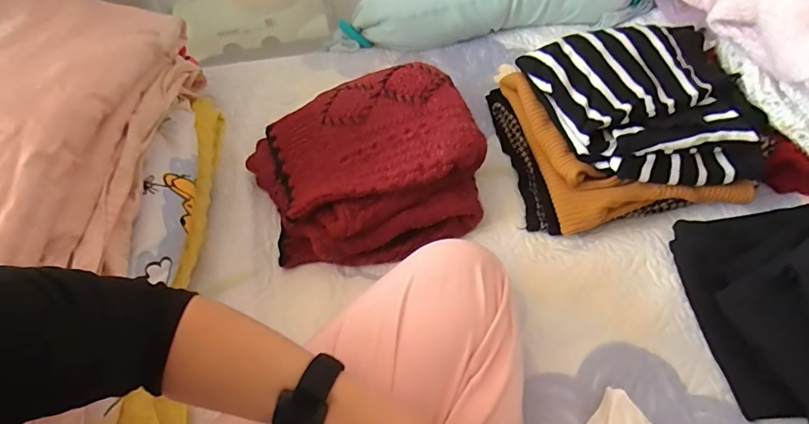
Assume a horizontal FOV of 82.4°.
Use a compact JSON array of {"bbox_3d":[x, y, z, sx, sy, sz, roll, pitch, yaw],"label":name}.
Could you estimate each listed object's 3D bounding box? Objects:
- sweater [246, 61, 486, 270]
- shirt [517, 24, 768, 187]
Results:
[{"bbox_3d":[-0.050,-0.066,0.615,0.291,0.106,0.253,-20,56,-10],"label":"sweater"},{"bbox_3d":[0.312,-0.145,0.590,0.270,0.071,0.237,-8,55,-1],"label":"shirt"}]

